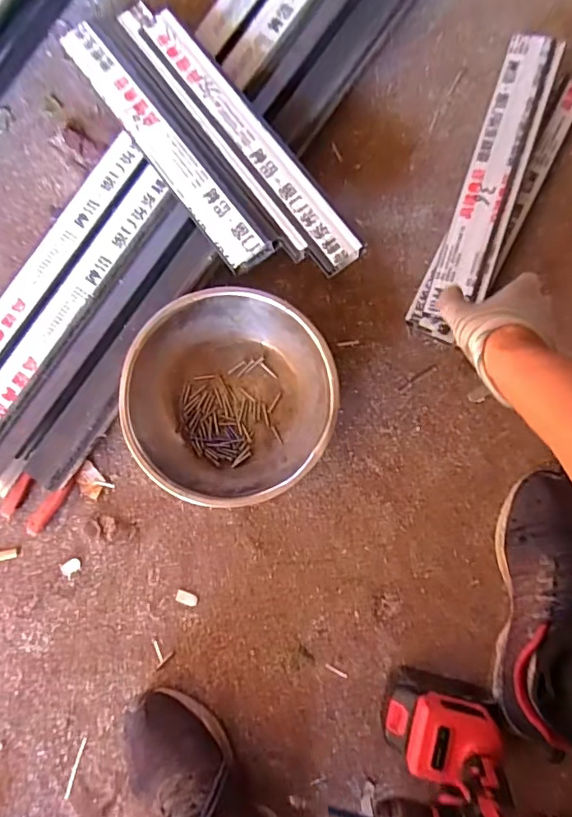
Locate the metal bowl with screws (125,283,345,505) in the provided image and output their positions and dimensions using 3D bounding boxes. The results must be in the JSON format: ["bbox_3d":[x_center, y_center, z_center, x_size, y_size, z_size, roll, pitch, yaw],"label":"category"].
[{"bbox_3d":[-0.061,-0.012,0.601,0.229,0.084,0.227,0,86,3],"label":"metal bowl with screws"}]

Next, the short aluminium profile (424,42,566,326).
[{"bbox_3d":[0.241,-0.265,0.595,0.062,0.020,0.341,19,87,4],"label":"short aluminium profile"}]

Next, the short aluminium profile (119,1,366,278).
[{"bbox_3d":[-0.057,-0.322,0.593,0.068,0.035,0.410,-35,85,0],"label":"short aluminium profile"}]

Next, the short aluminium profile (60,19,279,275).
[{"bbox_3d":[-0.142,-0.320,0.600,0.064,0.029,0.377,-36,85,0],"label":"short aluminium profile"}]

